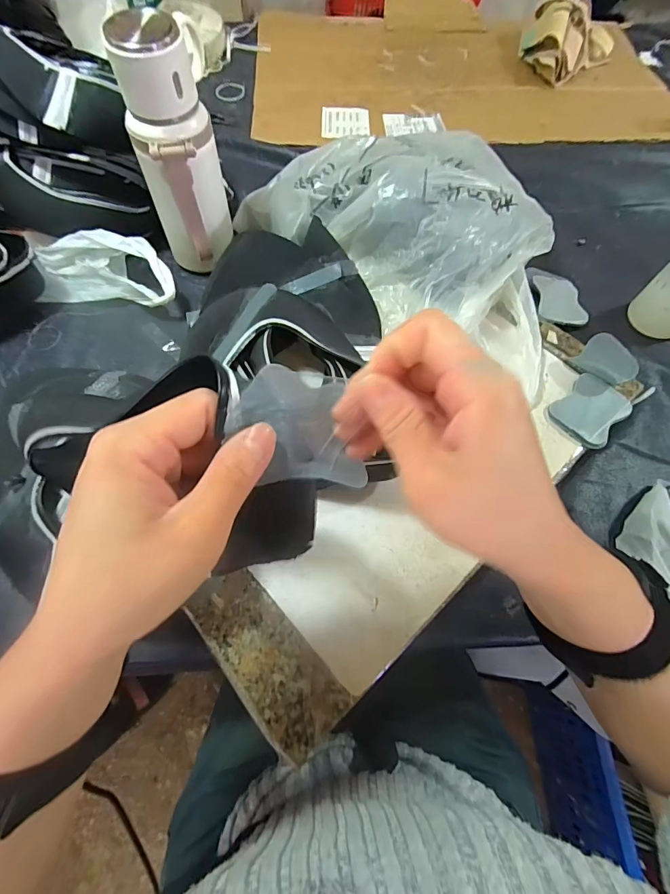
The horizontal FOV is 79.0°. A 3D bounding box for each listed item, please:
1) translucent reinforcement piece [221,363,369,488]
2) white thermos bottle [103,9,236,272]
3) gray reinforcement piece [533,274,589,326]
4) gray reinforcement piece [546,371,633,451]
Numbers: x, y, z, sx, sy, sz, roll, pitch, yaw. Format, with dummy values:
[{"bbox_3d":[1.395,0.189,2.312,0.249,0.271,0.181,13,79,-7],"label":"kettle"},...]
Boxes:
[{"bbox_3d":[-0.014,-0.009,0.193,0.069,0.013,0.052,1,96,-34],"label":"translucent reinforcement piece"},{"bbox_3d":[-0.161,-0.289,0.428,0.081,0.215,0.068,-14,65,-8],"label":"white thermos bottle"},{"bbox_3d":[0.274,-0.180,0.494,0.055,0.004,0.077,4,64,1],"label":"gray reinforcement piece"},{"bbox_3d":[0.265,-0.039,0.420,0.081,0.010,0.059,-39,71,-18],"label":"gray reinforcement piece"}]

